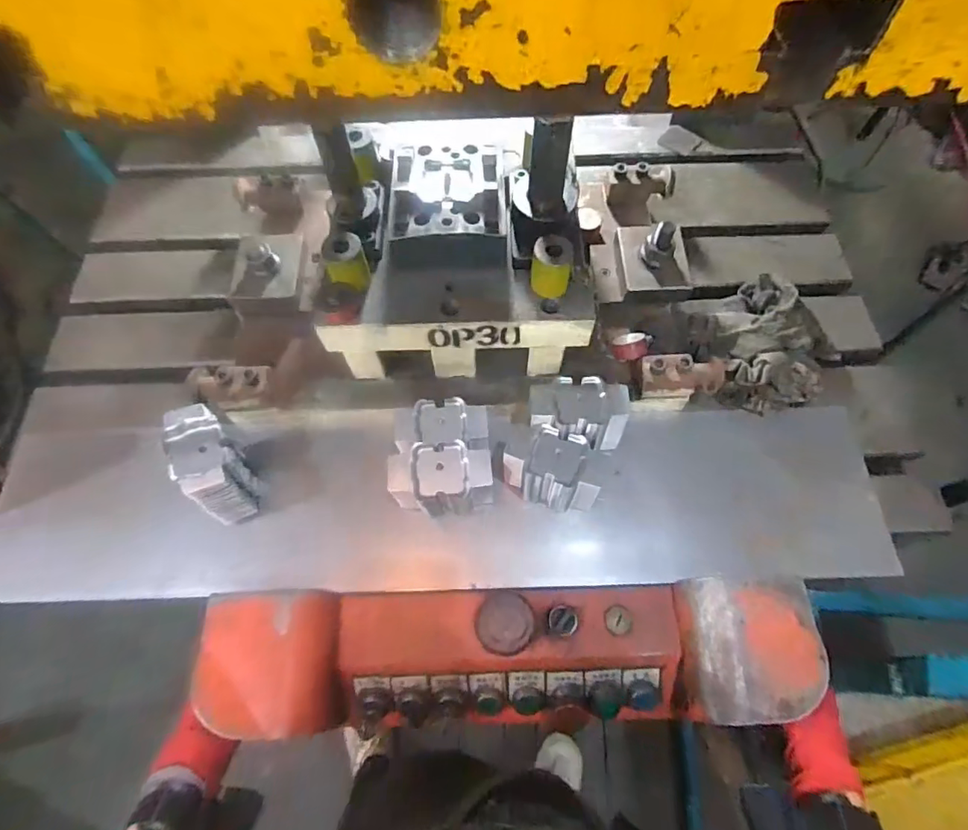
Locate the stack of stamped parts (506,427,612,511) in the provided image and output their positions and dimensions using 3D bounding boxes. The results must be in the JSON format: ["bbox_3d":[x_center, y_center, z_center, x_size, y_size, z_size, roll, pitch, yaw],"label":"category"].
[{"bbox_3d":[0.074,0.061,0.571,0.105,0.081,0.069,14,65,7],"label":"stack of stamped parts"}]

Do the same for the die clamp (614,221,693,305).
[{"bbox_3d":[0.214,-0.196,0.655,0.085,0.079,0.103,-3,64,-1],"label":"die clamp"}]

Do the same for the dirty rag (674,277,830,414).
[{"bbox_3d":[0.355,-0.095,0.655,0.163,0.058,0.172,-19,66,-8],"label":"dirty rag"}]

